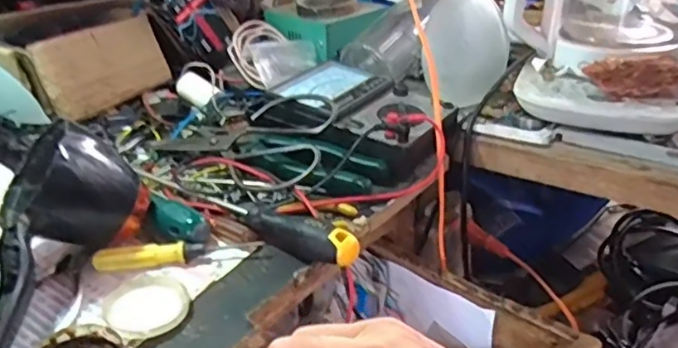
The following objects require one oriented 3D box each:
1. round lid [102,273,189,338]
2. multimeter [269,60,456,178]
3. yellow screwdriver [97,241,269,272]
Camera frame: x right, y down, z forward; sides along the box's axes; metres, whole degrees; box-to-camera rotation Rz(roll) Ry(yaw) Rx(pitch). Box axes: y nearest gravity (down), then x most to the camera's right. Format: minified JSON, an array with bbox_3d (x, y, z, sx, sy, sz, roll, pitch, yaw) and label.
[{"bbox_3d":[-0.132,0.089,0.415,0.060,0.009,0.053,24,39,39],"label":"round lid"},{"bbox_3d":[0.023,-0.061,0.608,0.123,0.052,0.185,-26,37,-35],"label":"multimeter"},{"bbox_3d":[-0.122,0.060,0.457,0.122,0.016,0.016,-6,29,-6],"label":"yellow screwdriver"}]

